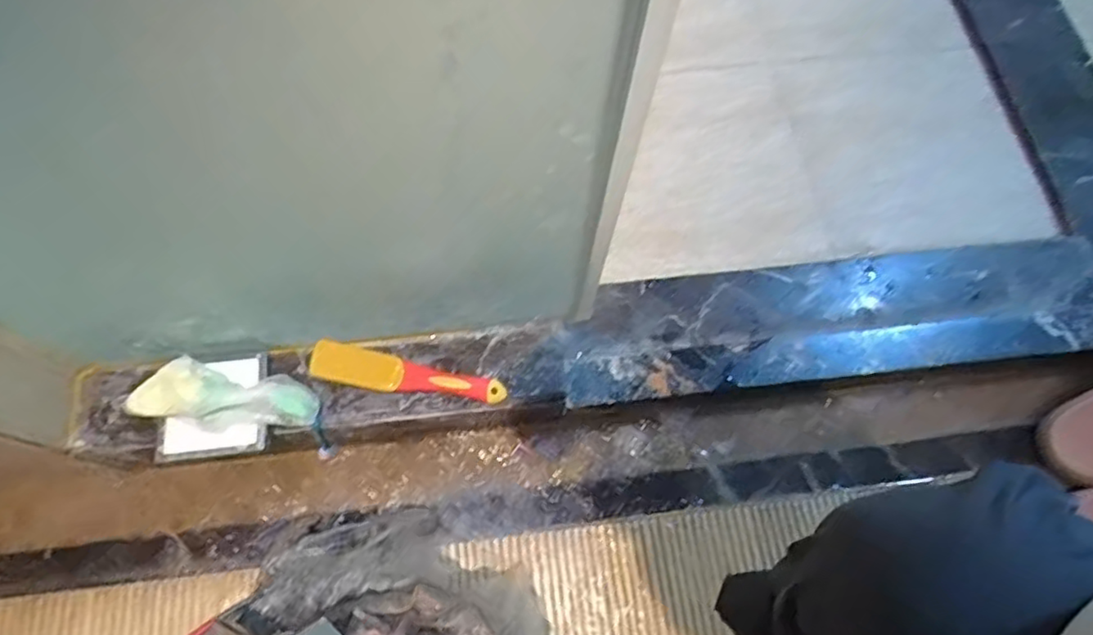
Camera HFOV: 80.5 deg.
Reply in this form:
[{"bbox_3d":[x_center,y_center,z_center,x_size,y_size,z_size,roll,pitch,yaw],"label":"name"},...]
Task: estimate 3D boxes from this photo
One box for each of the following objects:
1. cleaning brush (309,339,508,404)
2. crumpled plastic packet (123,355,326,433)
[{"bbox_3d":[-0.121,0.052,0.575,0.169,0.033,0.036,13,68,-11],"label":"cleaning brush"},{"bbox_3d":[-0.270,0.067,0.548,0.141,0.032,0.053,9,68,1],"label":"crumpled plastic packet"}]

